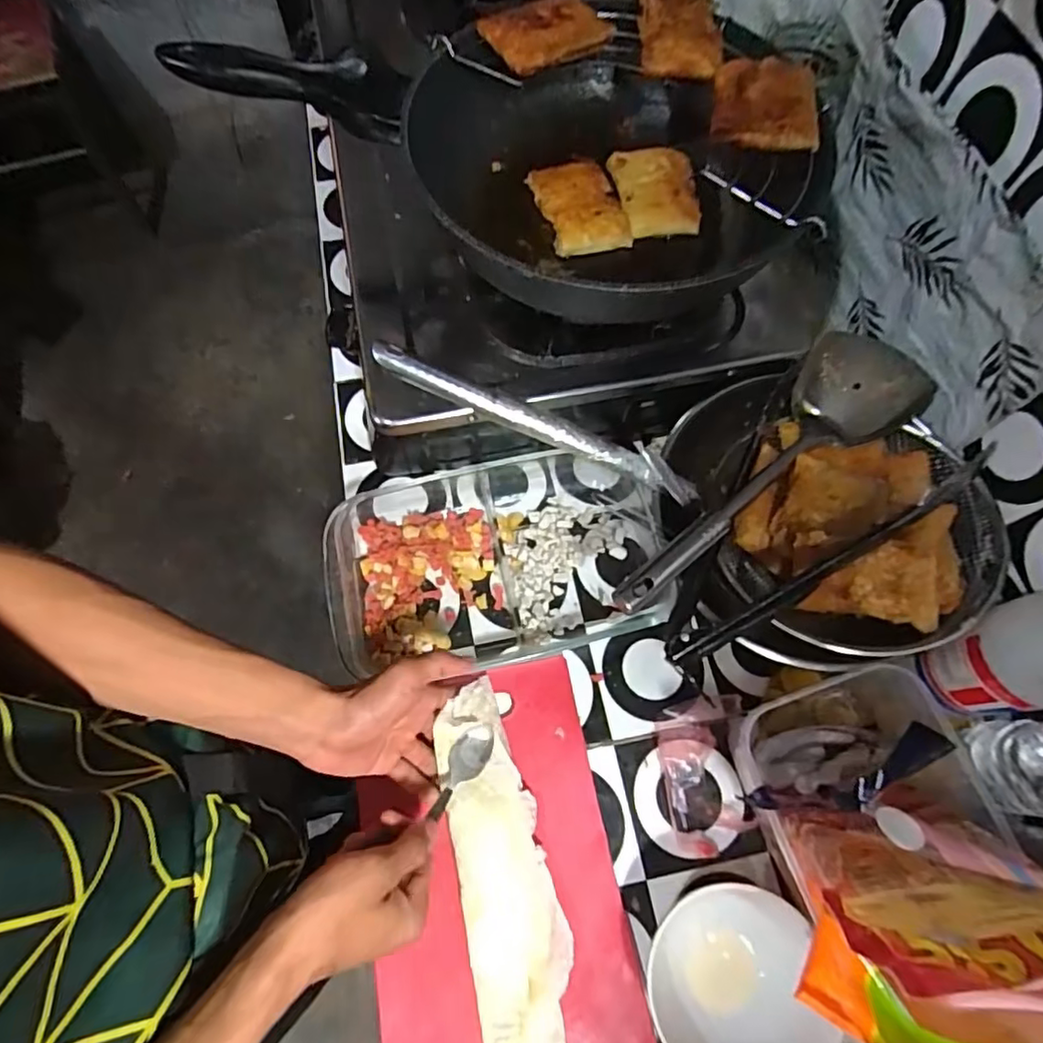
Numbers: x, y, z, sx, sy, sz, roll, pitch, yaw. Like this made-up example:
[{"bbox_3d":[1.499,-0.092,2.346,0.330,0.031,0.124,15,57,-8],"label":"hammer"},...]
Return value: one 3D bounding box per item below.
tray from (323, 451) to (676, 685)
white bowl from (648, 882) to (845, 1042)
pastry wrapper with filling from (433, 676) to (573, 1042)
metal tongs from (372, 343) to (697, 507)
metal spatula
[{"bbox_3d":[-0.017,0.032,0.524,0.289,0.046,0.175,-9,68,-4],"label":"tray"},{"bbox_3d":[0.141,0.307,0.399,0.107,0.060,0.112,0,68,0],"label":"white bowl"},{"bbox_3d":[-0.013,0.254,0.432,0.069,0.026,0.261,-11,72,-5],"label":"pastry wrapper with filling"},{"bbox_3d":[0.017,-0.074,0.457,0.265,0.018,0.022,22,68,-11],"label":"metal tongs"},{"bbox_3d":[0.192,-0.033,0.459,0.091,0.038,0.318,43,74,15],"label":"metal spatula"}]

